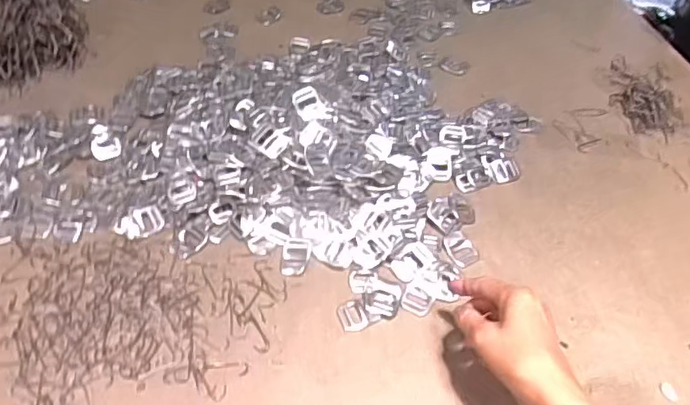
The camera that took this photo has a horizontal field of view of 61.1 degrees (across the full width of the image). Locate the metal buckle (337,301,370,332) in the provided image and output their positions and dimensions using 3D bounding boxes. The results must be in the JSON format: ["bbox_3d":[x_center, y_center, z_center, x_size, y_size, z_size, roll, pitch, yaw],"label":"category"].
[{"bbox_3d":[0.007,0.104,0.539,0.024,0.004,0.030,-13,51,-17],"label":"metal buckle"}]

